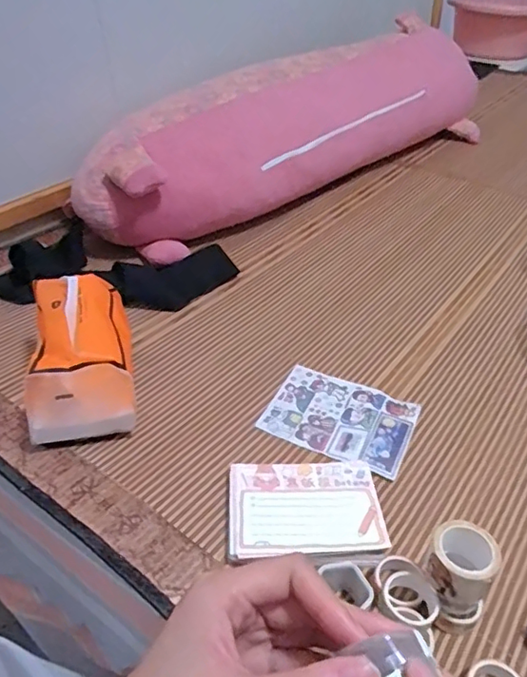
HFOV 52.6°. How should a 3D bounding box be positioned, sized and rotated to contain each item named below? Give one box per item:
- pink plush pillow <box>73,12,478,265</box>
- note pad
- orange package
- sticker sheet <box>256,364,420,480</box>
[{"bbox_3d":[0.087,-0.369,0.912,0.187,0.165,0.862,30,47,32],"label":"pink plush pillow"},{"bbox_3d":[0.032,0.137,0.426,0.119,0.022,0.083,-2,38,-3],"label":"note pad"},{"bbox_3d":[-0.170,0.013,0.497,0.094,0.096,0.139,-9,39,-12],"label":"orange package"},{"bbox_3d":[0.074,0.076,0.519,0.134,0.006,0.098,17,40,21],"label":"sticker sheet"}]

